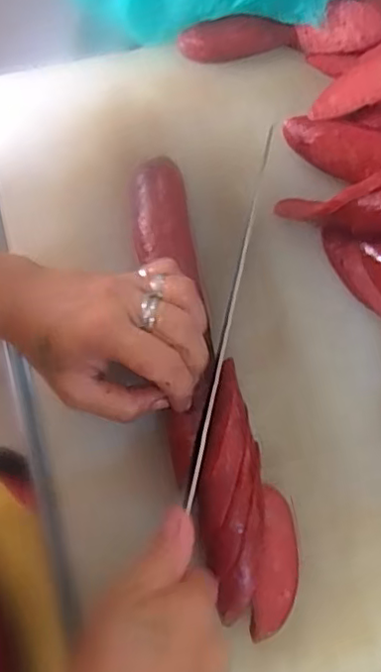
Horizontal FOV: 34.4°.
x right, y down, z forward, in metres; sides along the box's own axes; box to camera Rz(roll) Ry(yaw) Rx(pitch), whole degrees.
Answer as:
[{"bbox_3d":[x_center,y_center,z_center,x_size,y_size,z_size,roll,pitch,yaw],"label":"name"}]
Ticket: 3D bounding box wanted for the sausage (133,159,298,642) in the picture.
[{"bbox_3d":[0.008,0.026,0.360,0.055,0.027,0.275,-14,77,-4],"label":"sausage"}]

